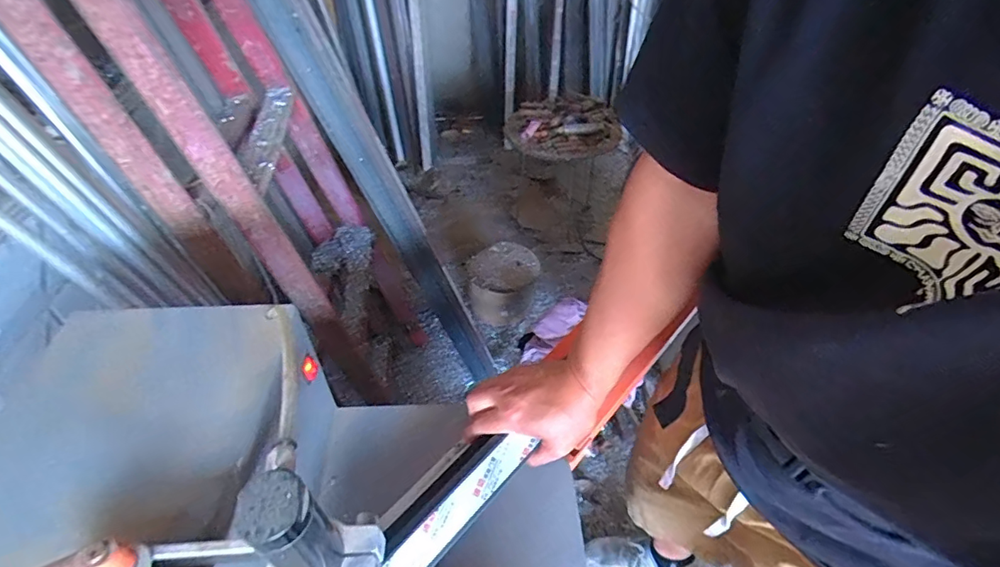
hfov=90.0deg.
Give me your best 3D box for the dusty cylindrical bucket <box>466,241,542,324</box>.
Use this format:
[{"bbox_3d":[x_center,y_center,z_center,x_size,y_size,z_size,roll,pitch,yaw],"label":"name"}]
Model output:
[{"bbox_3d":[0.015,-0.002,1.786,0.243,0.171,0.245,0,45,0],"label":"dusty cylindrical bucket"}]

